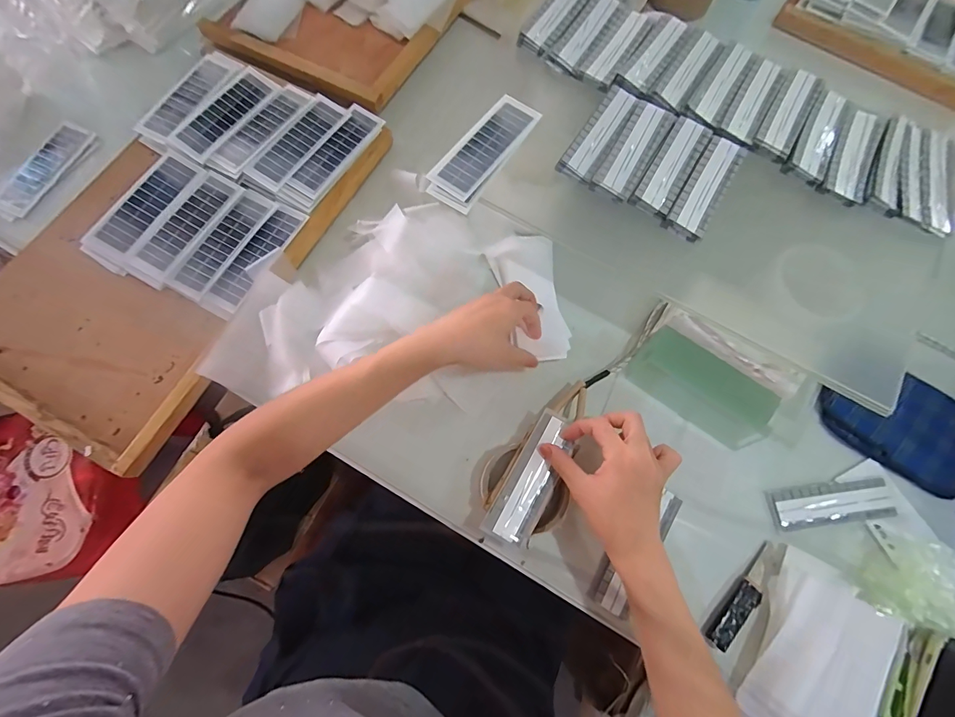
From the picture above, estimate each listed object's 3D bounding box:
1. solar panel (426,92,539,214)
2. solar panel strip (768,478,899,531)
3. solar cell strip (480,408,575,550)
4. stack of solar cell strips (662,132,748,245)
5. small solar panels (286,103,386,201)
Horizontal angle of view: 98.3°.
[{"bbox_3d":[0.007,-0.227,0.448,0.056,0.009,0.154,33,76,9],"label":"solar panel"},{"bbox_3d":[0.376,0.154,0.438,0.130,0.008,0.040,-6,76,-3],"label":"solar panel strip"},{"bbox_3d":[0.055,0.116,0.407,0.047,0.006,0.133,27,74,6],"label":"solar cell strip"},{"bbox_3d":[0.241,-0.181,0.434,0.040,0.013,0.126,31,75,8],"label":"stack of solar cell strips"},{"bbox_3d":[-0.175,-0.259,0.521,0.046,0.016,0.141,33,77,7],"label":"small solar panels"}]

